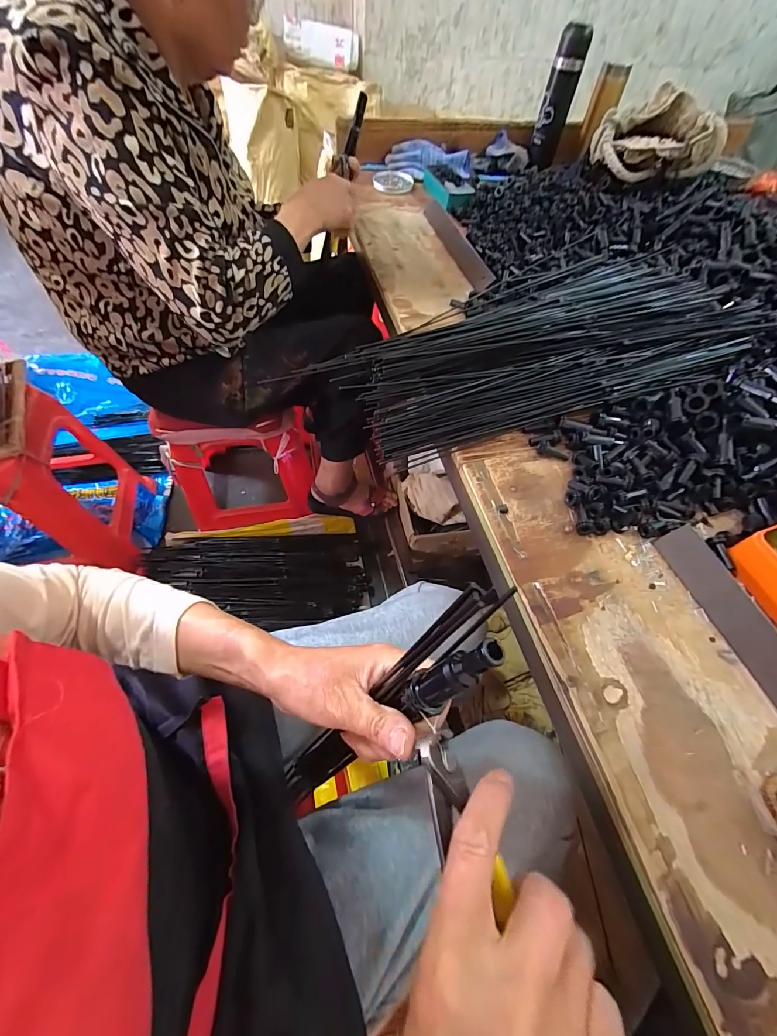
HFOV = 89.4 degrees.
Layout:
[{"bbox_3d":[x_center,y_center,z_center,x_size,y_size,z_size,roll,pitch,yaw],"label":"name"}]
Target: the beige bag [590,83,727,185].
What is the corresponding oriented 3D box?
[{"bbox_3d":[0.563,-0.792,0.826,0.244,0.123,0.091,18,60,7],"label":"beige bag"}]

